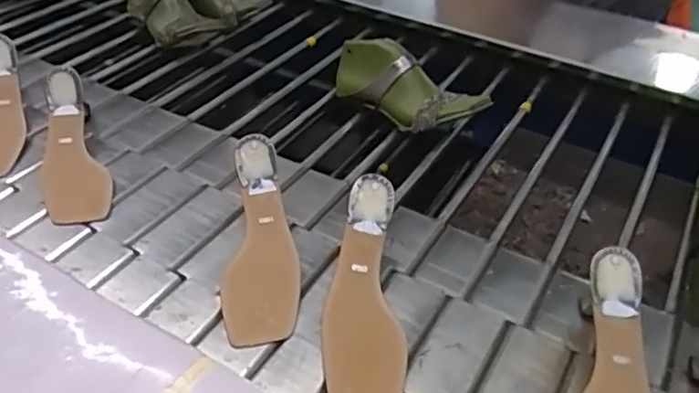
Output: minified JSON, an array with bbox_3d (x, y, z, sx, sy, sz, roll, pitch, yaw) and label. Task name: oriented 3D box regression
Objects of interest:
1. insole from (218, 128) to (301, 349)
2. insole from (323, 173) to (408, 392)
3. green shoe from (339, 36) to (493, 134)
[{"bbox_3d":[-0.092,0.041,0.618,0.073,0.029,0.225,-3,61,-7],"label":"insole"},{"bbox_3d":[0.015,0.086,0.574,0.071,0.022,0.226,2,61,-1],"label":"insole"},{"bbox_3d":[0.073,-0.147,0.840,0.227,0.086,0.078,27,46,25],"label":"green shoe"}]

